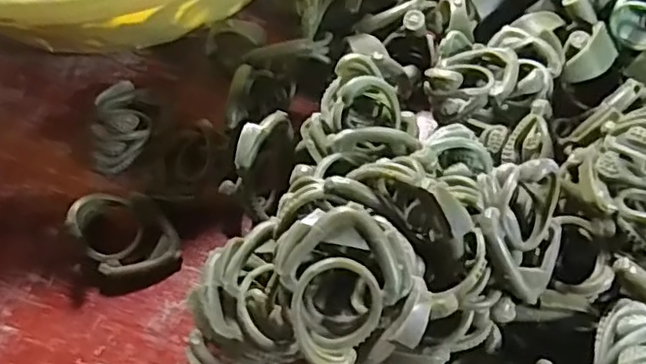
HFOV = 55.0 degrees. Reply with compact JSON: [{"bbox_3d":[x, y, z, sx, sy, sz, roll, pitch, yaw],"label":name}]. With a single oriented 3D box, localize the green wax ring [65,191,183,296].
[{"bbox_3d":[-0.069,0.019,0.218,0.031,0.024,0.032,-2,59,3],"label":"green wax ring"}]

